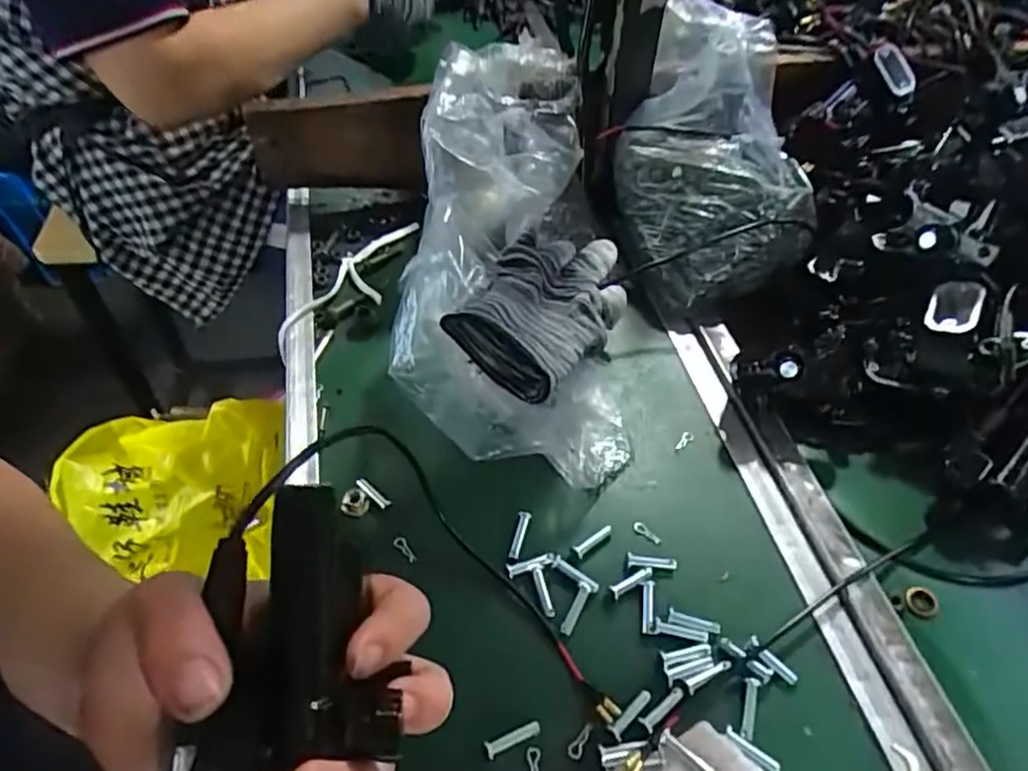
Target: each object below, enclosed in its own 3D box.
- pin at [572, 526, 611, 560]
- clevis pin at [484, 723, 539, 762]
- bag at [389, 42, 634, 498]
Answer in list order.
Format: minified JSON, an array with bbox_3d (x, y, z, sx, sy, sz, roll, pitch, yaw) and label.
[{"bbox_3d":[0.044,0.086,0.380,0.027,0.005,0.008,-35,59,-29],"label":"pin"},{"bbox_3d":[-0.001,0.165,0.315,0.027,0.007,0.007,-19,53,-19],"label":"clevis pin"},{"bbox_3d":[-0.005,-0.099,0.455,0.136,0.053,0.347,0,66,-4],"label":"bag"}]

